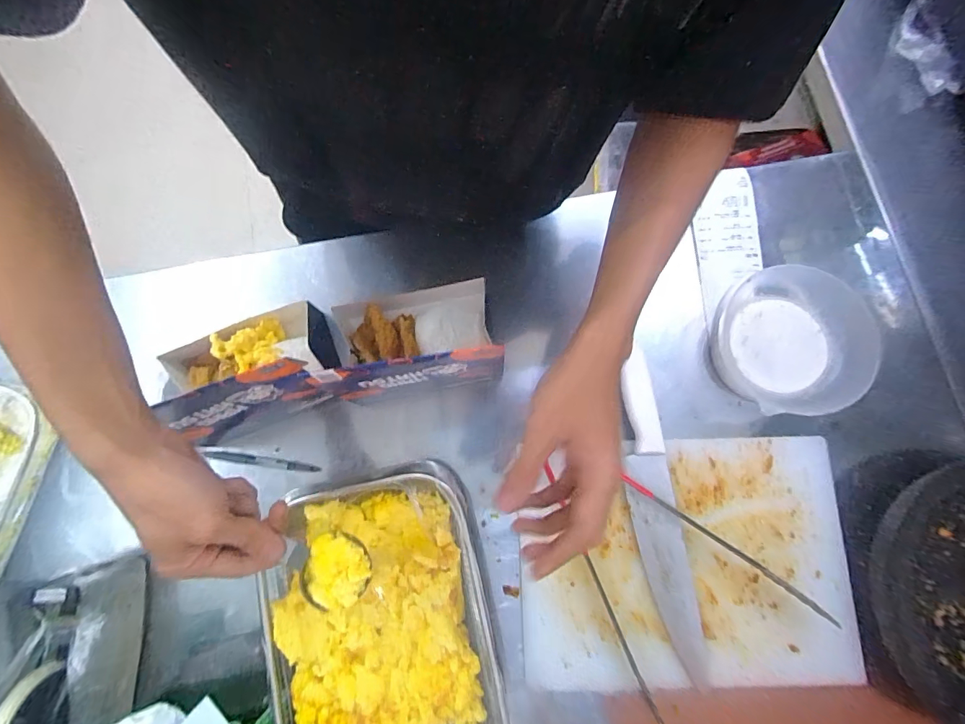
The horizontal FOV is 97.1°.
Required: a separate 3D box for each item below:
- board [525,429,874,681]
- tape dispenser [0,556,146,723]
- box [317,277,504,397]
[{"bbox_3d":[0.220,0.209,0.462,0.344,0.020,0.242,-2,79,1],"label":"board"},{"bbox_3d":[-0.404,0.286,0.416,0.066,0.117,0.156,-6,79,0],"label":"tape dispenser"},{"bbox_3d":[-0.085,-0.030,0.446,0.211,0.148,0.119,-9,79,-1],"label":"box"}]

